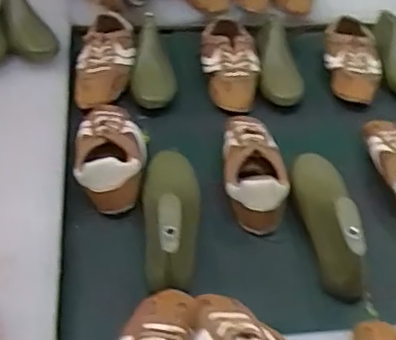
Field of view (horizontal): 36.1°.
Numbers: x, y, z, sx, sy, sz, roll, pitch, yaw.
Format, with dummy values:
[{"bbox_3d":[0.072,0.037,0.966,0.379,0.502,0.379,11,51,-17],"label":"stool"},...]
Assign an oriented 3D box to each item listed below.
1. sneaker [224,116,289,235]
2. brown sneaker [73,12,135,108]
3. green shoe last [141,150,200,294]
[{"bbox_3d":[0.086,-0.009,0.955,0.089,0.073,0.219,0,41,-2],"label":"sneaker"},{"bbox_3d":[-0.172,-0.215,1.137,0.100,0.074,0.254,3,41,1],"label":"brown sneaker"},{"bbox_3d":[-0.040,0.052,0.864,0.071,0.104,0.225,-1,41,-4],"label":"green shoe last"}]

